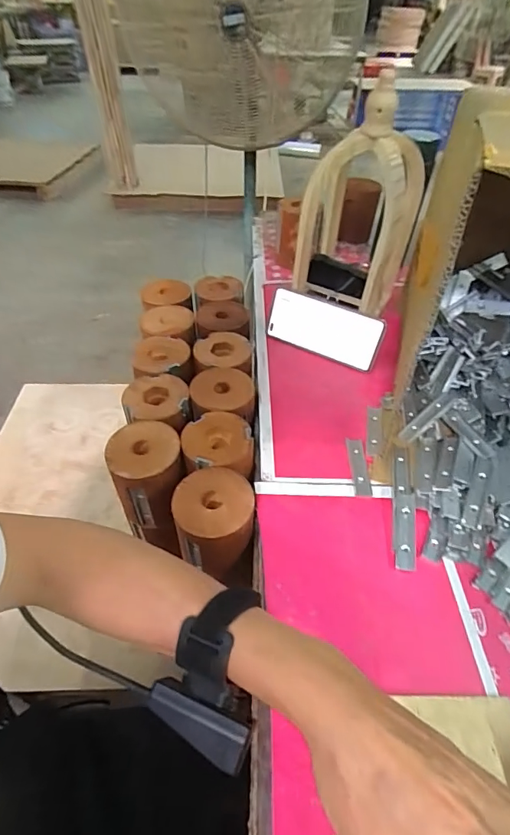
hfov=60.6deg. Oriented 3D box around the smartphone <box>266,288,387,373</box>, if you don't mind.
[{"bbox_3d":[0.093,-0.121,0.602,0.160,0.075,0.008,23,33,17],"label":"smartphone"}]

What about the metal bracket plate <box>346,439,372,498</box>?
[{"bbox_3d":[0.116,0.056,0.486,0.019,0.004,0.075,2,51,-4],"label":"metal bracket plate"}]

